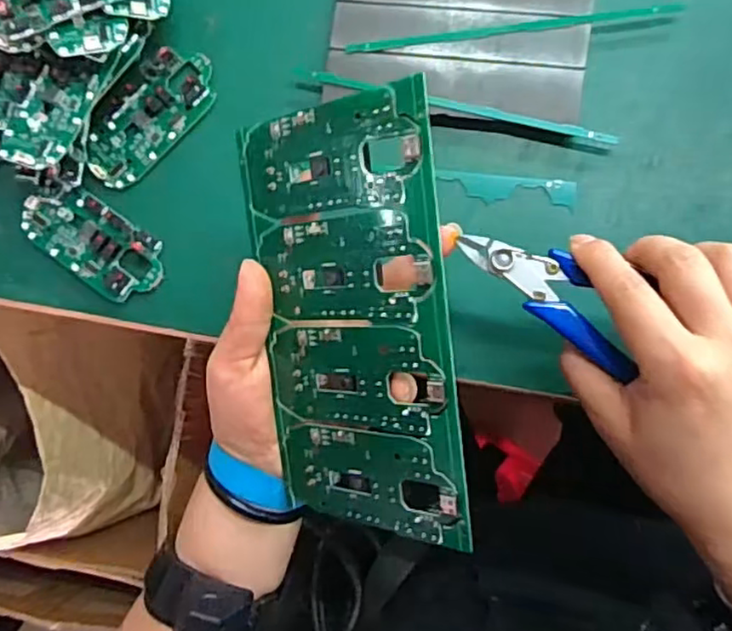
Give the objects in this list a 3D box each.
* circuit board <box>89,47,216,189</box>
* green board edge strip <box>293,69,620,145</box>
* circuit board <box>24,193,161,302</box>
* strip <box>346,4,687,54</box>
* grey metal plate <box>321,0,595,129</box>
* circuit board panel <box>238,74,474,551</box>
[{"bbox_3d":[-0.135,-0.124,0.398,0.096,0.009,0.046,-45,81,0],"label":"circuit board"},{"bbox_3d":[0.048,-0.123,0.369,0.192,0.007,0.010,15,85,8],"label":"green board edge strip"},{"bbox_3d":[-0.171,-0.046,0.398,0.098,0.011,0.045,31,88,9],"label":"circuit board"},{"bbox_3d":[0.084,-0.167,0.369,0.188,0.004,0.007,-5,83,6],"label":"strip"},{"bbox_3d":[0.055,-0.166,0.378,0.148,0.015,0.094,8,84,7],"label":"grey metal plate"},{"bbox_3d":[-0.007,0.003,0.284,0.106,0.004,0.187,-2,98,40],"label":"circuit board panel"}]

